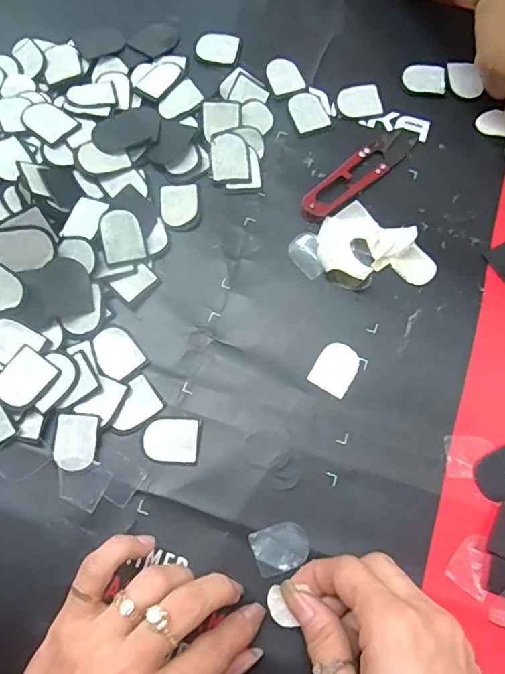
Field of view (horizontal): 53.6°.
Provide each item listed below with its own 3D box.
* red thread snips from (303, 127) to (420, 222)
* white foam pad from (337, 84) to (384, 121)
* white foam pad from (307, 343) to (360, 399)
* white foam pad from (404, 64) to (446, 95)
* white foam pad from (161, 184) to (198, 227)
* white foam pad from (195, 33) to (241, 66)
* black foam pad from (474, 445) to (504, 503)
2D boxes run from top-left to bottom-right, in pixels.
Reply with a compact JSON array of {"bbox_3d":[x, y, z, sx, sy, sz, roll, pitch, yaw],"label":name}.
[{"bbox_3d":[0.074,-0.113,0.338,0.103,0.010,0.022,-40,79,-12],"label":"red thread snips"},{"bbox_3d":[0.078,-0.170,0.361,0.030,0.004,0.026,-12,74,-5],"label":"white foam pad"},{"bbox_3d":[0.051,0.019,0.301,0.024,0.004,0.030,31,75,7],"label":"white foam pad"},{"bbox_3d":[0.126,-0.190,0.365,0.030,0.004,0.023,2,74,-1],"label":"white foam pad"},{"bbox_3d":[-0.047,-0.086,0.327,0.023,0.004,0.030,-6,74,-3],"label":"white foam pad"},{"bbox_3d":[-0.026,-0.213,0.366,0.030,0.004,0.028,10,74,1],"label":"white foam pad"},{"bbox_3d":[0.145,0.079,0.287,0.034,0.004,0.027,-25,76,-9],"label":"black foam pad"}]

